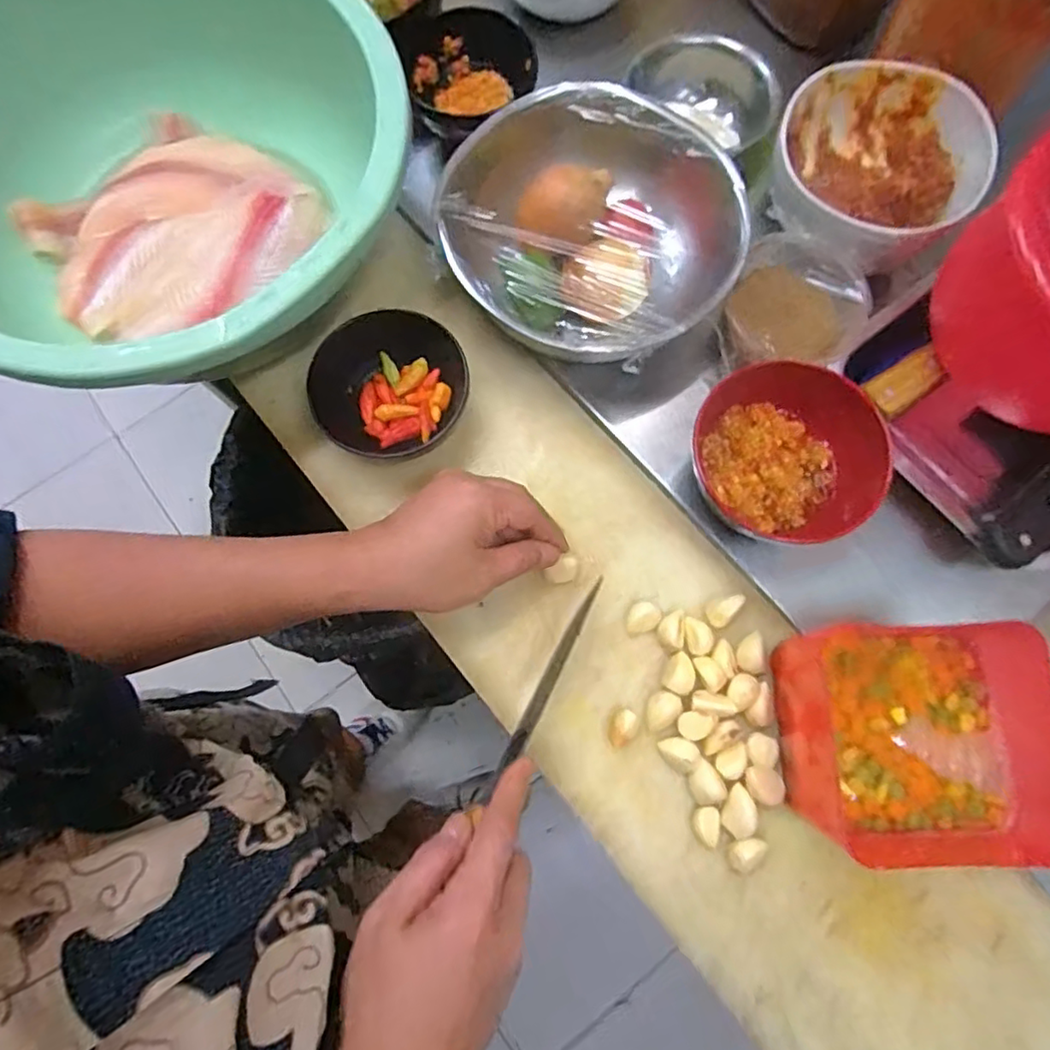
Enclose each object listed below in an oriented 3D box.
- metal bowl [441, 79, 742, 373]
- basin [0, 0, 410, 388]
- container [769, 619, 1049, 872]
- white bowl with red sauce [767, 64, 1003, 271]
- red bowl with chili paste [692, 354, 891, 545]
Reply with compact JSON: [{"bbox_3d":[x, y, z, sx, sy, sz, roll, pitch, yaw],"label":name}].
[{"bbox_3d":[0.055,-0.225,0.466,0.200,0.068,0.211,0,75,0],"label":"metal bowl"},{"bbox_3d":[-0.249,-0.243,0.436,0.334,0.113,0.336,0,75,0],"label":"basin"},{"bbox_3d":[0.235,0.129,0.372,0.131,0.088,0.137,1,75,0],"label":"container"},{"bbox_3d":[0.258,-0.264,0.479,0.142,0.080,0.142,33,78,8],"label":"white bowl with red sauce"},{"bbox_3d":[0.179,-0.042,0.426,0.126,0.076,0.112,15,76,4],"label":"red bowl with chili paste"}]

